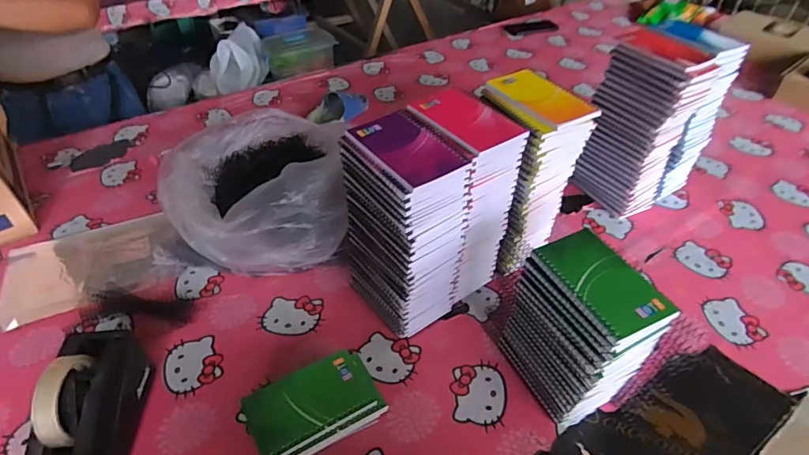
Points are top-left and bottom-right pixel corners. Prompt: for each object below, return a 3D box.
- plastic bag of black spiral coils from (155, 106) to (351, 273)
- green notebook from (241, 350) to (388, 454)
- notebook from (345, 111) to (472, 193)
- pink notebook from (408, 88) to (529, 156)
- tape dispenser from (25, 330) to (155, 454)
[{"bbox_3d":[-0.257,-0.075,0.801,0.267,0.169,0.332,-17,45,-18],"label":"plastic bag of black spiral coils"},{"bbox_3d":[-0.099,0.198,0.527,0.138,0.029,0.088,-20,46,-21],"label":"green notebook"},{"bbox_3d":[0.001,-0.090,0.526,0.087,0.008,0.126,-28,49,-27],"label":"notebook"},{"bbox_3d":[0.073,-0.133,0.573,0.084,0.008,0.126,-26,48,-26],"label":"pink notebook"},{"bbox_3d":[-0.363,0.214,0.522,0.088,0.120,0.205,-3,42,-3],"label":"tape dispenser"}]

